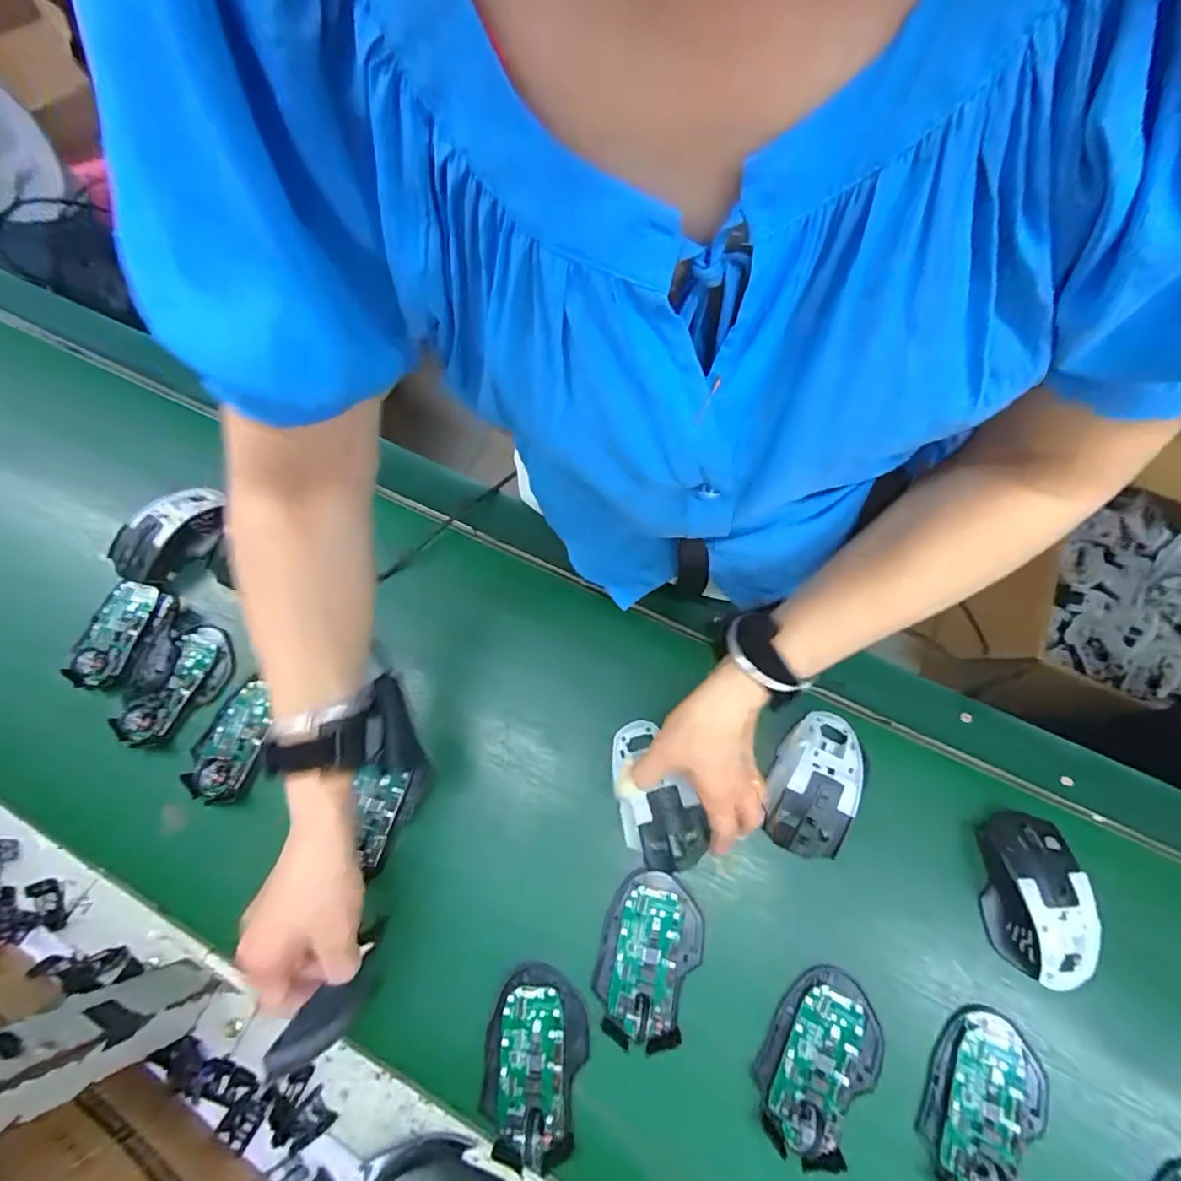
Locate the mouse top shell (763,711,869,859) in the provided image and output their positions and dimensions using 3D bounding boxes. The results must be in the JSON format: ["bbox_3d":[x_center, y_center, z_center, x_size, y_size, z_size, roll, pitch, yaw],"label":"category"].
[{"bbox_3d":[0.182,0.152,0.456,0.062,0.027,0.113,22,73,8],"label":"mouse top shell"}]

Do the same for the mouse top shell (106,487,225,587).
[{"bbox_3d":[-0.416,-0.059,0.558,0.054,0.039,0.111,35,76,12],"label":"mouse top shell"}]

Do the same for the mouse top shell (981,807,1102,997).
[{"bbox_3d":[0.335,0.229,0.422,0.062,0.032,0.113,6,72,3],"label":"mouse top shell"}]

